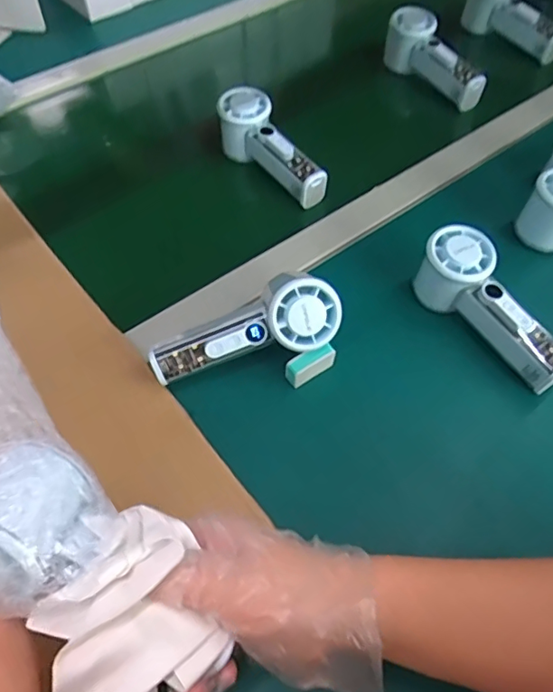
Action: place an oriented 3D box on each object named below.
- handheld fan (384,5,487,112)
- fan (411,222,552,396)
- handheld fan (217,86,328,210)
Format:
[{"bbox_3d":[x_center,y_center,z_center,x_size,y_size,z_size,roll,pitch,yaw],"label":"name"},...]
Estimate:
[{"bbox_3d":[0.197,-0.355,0.681,0.049,0.061,0.154,-27,59,-17],"label":"handheld fan"},{"bbox_3d":[0.181,-0.030,0.469,0.053,0.064,0.153,-32,76,-20],"label":"fan"},{"bbox_3d":[-0.007,-0.209,0.585,0.051,0.057,0.150,-27,59,-17],"label":"handheld fan"}]

